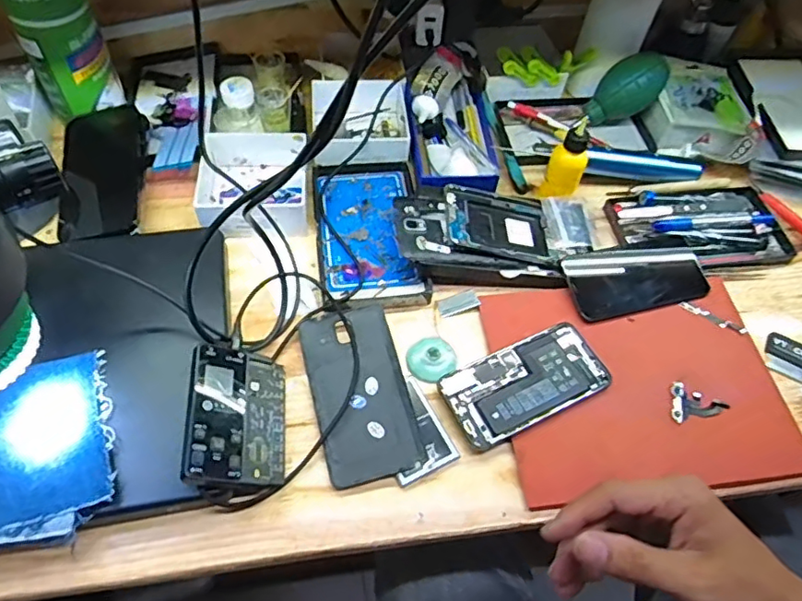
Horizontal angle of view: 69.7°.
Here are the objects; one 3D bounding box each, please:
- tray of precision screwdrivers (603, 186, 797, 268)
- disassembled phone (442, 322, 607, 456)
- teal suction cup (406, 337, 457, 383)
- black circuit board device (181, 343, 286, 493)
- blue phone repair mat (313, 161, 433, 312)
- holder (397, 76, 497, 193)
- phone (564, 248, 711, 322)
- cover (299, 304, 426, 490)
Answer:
[{"bbox_3d":[0.313,-0.078,0.598,0.180,0.019,0.096,-5,57,-7],"label":"tray of precision screwdrivers"},{"bbox_3d":[0.107,0.070,0.490,0.138,0.008,0.068,-21,61,-17],"label":"disassembled phone"},{"bbox_3d":[0.026,0.052,0.505,0.039,0.018,0.041,2,57,-3],"label":"teal suction cup"},{"bbox_3d":[-0.125,0.088,0.441,0.076,0.010,0.109,19,50,-35],"label":"black circuit board device"},{"bbox_3d":[-0.029,-0.068,0.571,0.102,0.018,0.181,-6,57,-8],"label":"blue phone repair mat"},{"bbox_3d":[0.054,-0.177,0.643,0.100,0.050,0.186,-5,57,-8],"label":"holder"},{"bbox_3d":[0.228,-0.024,0.550,0.138,0.012,0.071,-10,58,-11],"label":"phone"},{"bbox_3d":[-0.034,0.073,0.477,0.076,0.011,0.145,-12,59,-12],"label":"cover"}]

